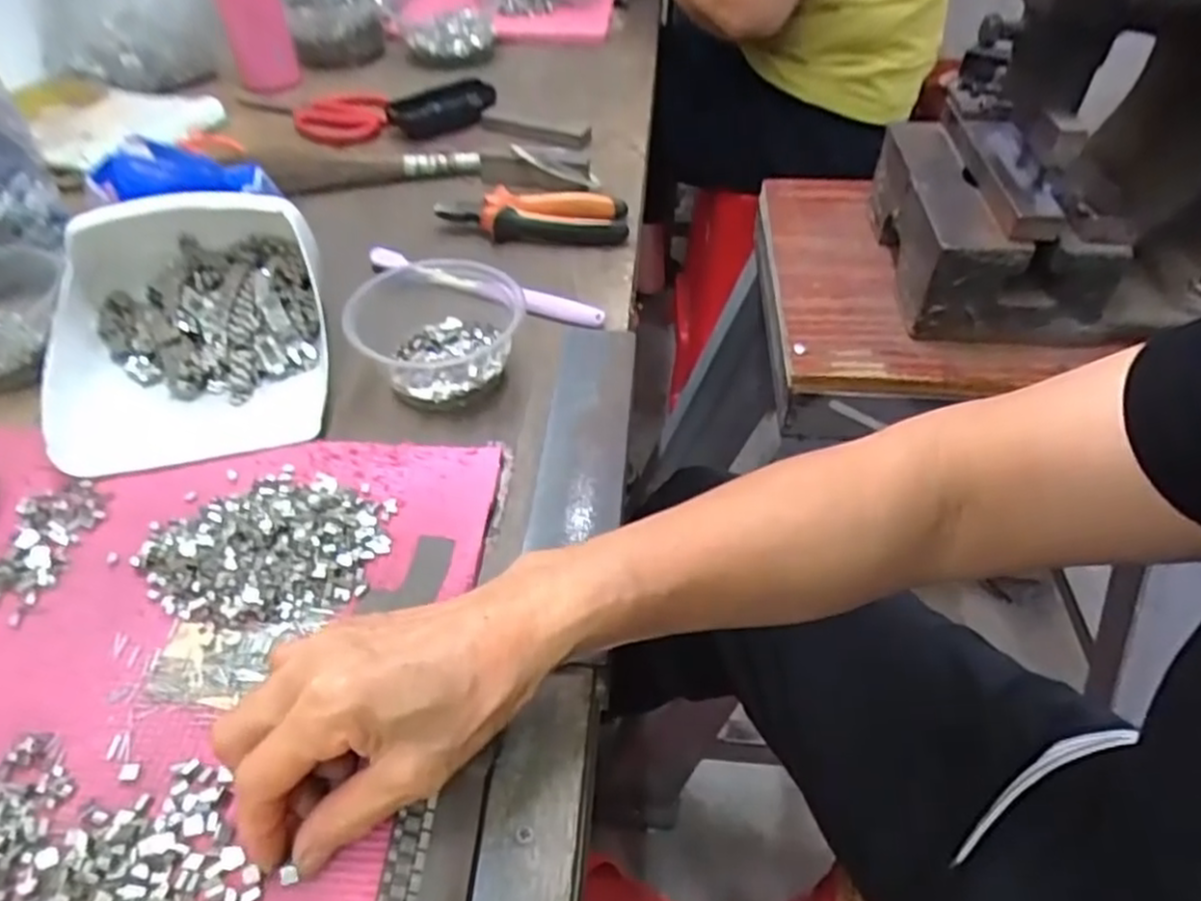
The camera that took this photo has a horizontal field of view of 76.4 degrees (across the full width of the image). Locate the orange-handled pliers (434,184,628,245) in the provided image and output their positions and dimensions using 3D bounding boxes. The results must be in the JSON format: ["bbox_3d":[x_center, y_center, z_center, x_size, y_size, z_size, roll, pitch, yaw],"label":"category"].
[{"bbox_3d":[-0.056,-0.192,0.625,0.150,0.030,0.060,0,47,0],"label":"orange-handled pliers"}]

